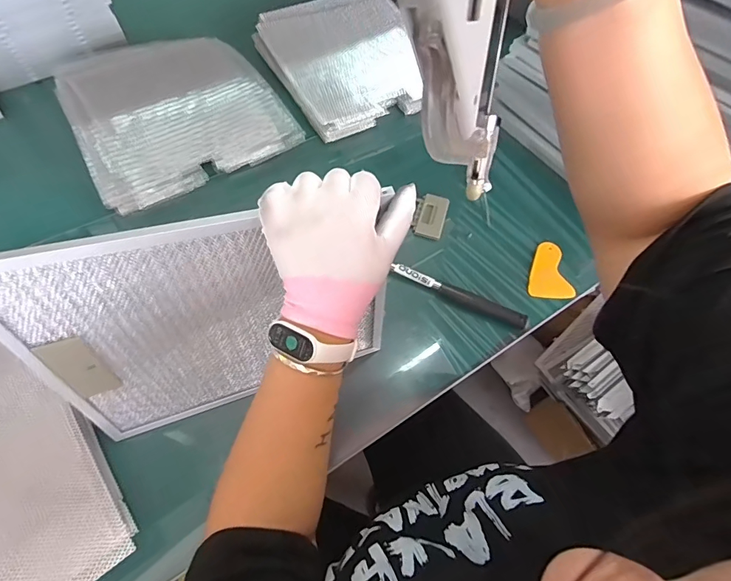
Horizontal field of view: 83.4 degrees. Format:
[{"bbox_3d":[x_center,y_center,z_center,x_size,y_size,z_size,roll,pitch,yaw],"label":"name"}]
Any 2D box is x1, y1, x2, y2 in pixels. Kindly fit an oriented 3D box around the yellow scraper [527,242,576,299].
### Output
[{"bbox_3d":[0.284,-0.031,0.644,0.063,0.009,0.107,-7,57,5],"label":"yellow scraper"}]

